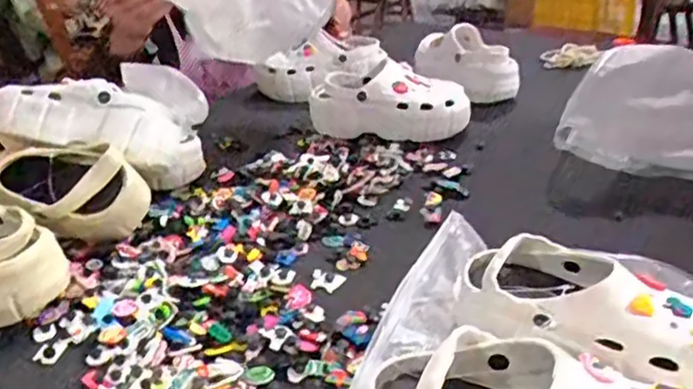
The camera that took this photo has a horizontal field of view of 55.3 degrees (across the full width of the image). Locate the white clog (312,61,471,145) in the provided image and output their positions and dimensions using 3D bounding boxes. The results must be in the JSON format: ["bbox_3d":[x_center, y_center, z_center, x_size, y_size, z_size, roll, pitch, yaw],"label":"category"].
[{"bbox_3d":[0.072,-0.156,1.100,0.258,0.103,0.109,8,30,16],"label":"white clog"}]

